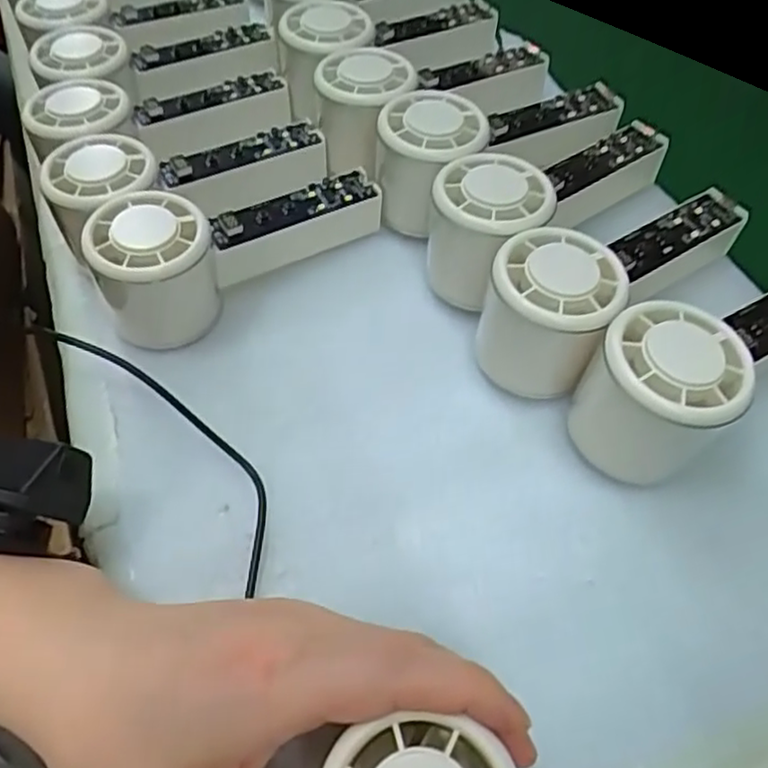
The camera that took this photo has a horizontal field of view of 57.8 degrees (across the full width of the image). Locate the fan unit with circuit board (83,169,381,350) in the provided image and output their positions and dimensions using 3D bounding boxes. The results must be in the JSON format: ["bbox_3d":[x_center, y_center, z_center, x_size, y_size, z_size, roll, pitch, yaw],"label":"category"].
[{"bbox_3d":[-0.075,-0.078,0.356,0.146,0.060,0.059,-38,61,-19],"label":"fan unit with circuit board"}]

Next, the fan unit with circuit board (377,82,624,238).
[{"bbox_3d":[0.064,-0.138,0.381,0.153,0.053,0.058,-30,58,-15],"label":"fan unit with circuit board"}]

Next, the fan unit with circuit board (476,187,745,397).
[{"bbox_3d":[0.108,-0.058,0.329,0.153,0.059,0.058,-41,62,-21],"label":"fan unit with circuit board"}]

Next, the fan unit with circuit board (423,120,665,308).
[{"bbox_3d":[0.090,-0.091,0.368,0.147,0.061,0.057,-22,56,-26],"label":"fan unit with circuit board"}]

